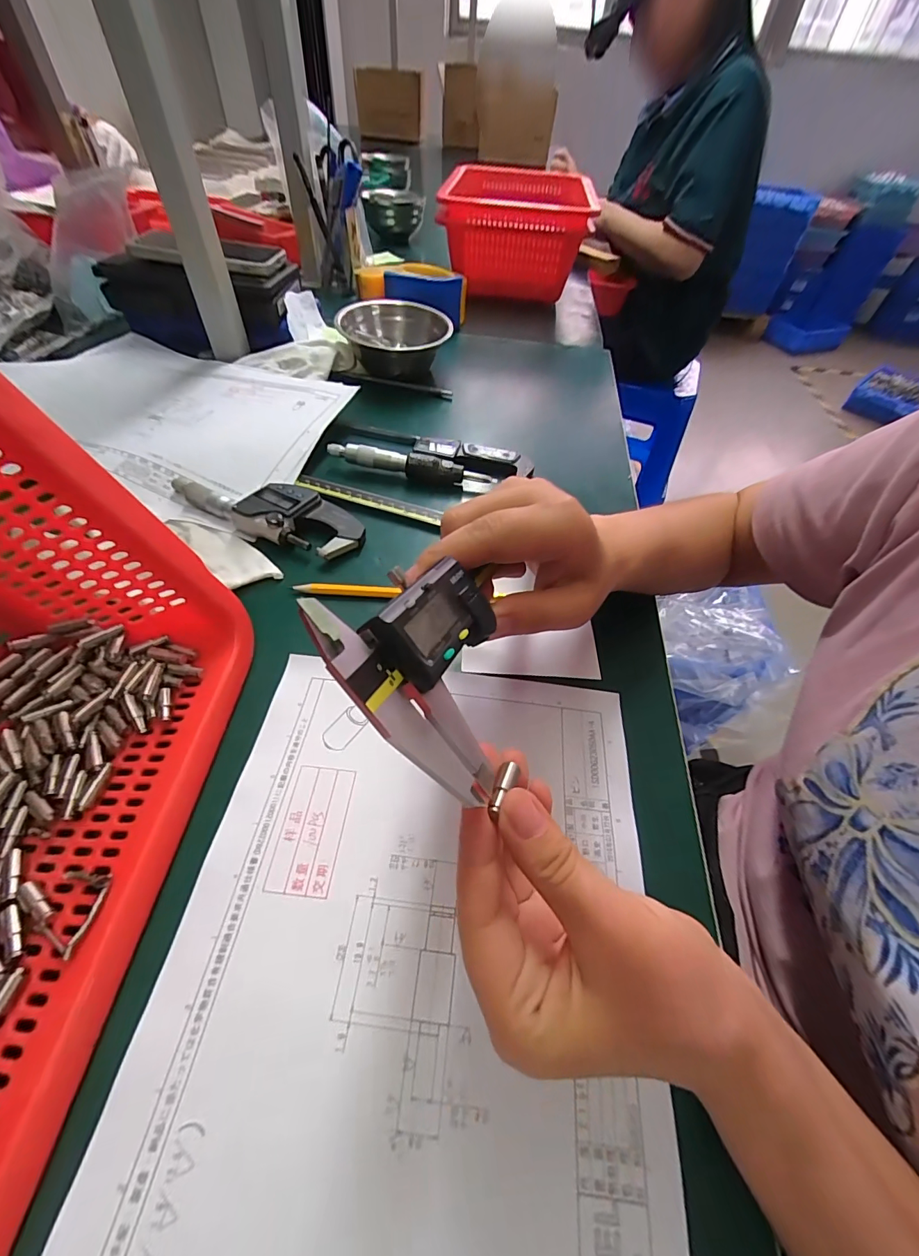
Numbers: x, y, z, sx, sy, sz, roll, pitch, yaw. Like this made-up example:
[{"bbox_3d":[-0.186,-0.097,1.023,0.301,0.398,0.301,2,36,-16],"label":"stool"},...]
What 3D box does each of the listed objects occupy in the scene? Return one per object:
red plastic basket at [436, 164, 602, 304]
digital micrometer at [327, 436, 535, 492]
[{"bbox_3d":[0.088,-0.636,0.706,0.204,0.116,0.287,8,51,2],"label":"red plastic basket"},{"bbox_3d":[-0.025,-0.159,0.412,0.179,0.020,0.054,11,52,4],"label":"digital micrometer"}]

